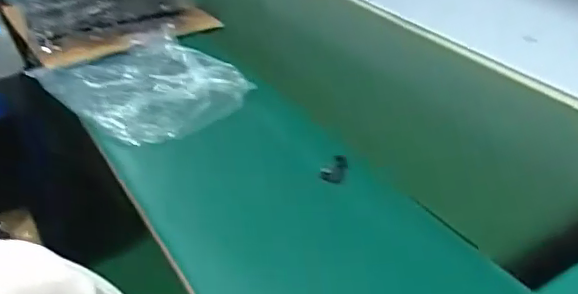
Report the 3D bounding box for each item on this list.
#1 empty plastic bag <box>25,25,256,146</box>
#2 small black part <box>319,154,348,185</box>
[{"bbox_3d":[-0.286,-0.119,1.161,0.297,0.073,0.338,-29,42,-31],"label":"empty plastic bag"},{"bbox_3d":[0.074,0.032,0.950,0.037,0.019,0.072,6,36,13],"label":"small black part"}]

